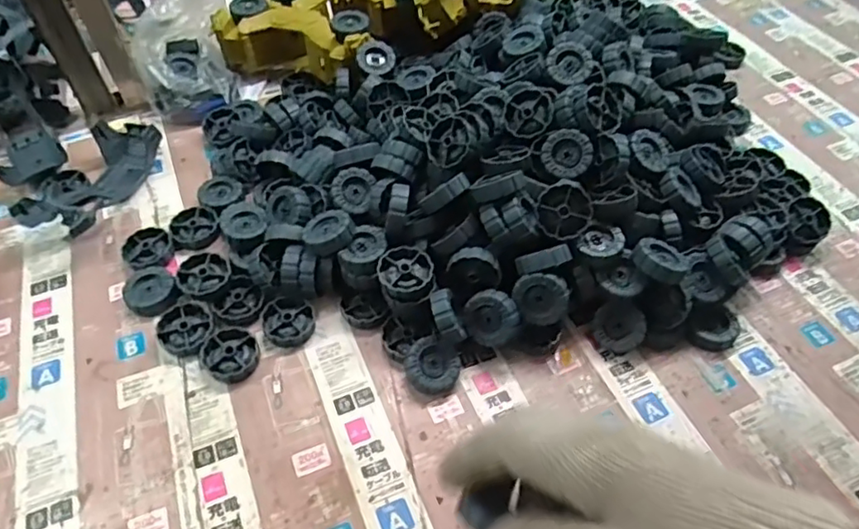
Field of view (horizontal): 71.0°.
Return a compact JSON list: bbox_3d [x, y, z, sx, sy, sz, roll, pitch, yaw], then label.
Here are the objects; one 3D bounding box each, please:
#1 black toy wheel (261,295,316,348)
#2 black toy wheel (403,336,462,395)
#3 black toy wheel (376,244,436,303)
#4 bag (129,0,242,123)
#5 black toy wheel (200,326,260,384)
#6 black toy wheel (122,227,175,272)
[{"bbox_3d":[-0.104,0.043,0.450,0.037,0.012,0.039,0,52,0],"label":"black toy wheel"},{"bbox_3d":[0.003,0.072,0.423,0.038,0.015,0.038,0,71,-15],"label":"black toy wheel"},{"bbox_3d":[-0.015,0.006,0.432,0.039,0.012,0.043,-30,58,-22],"label":"black toy wheel"},{"bbox_3d":[-0.247,-0.229,0.616,0.087,0.059,0.187,-7,67,-6],"label":"bag"},{"bbox_3d":[-0.142,0.065,0.431,0.037,0.010,0.043,-29,57,-21],"label":"black toy wheel"},{"bbox_3d":[-0.227,-0.010,0.488,0.036,0.012,0.043,-32,59,-23],"label":"black toy wheel"}]

